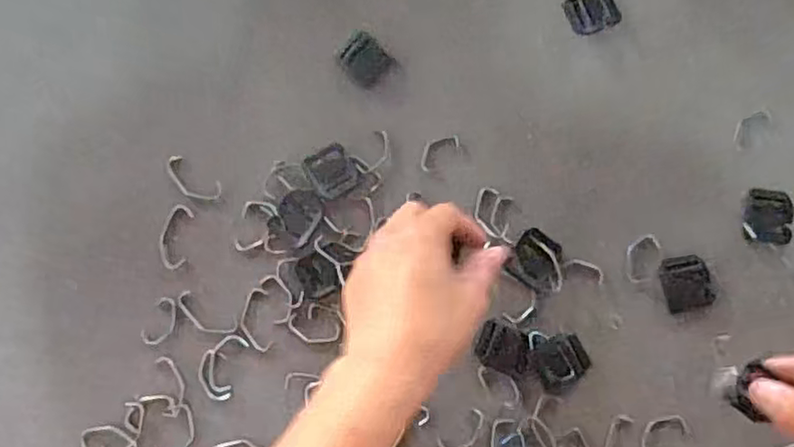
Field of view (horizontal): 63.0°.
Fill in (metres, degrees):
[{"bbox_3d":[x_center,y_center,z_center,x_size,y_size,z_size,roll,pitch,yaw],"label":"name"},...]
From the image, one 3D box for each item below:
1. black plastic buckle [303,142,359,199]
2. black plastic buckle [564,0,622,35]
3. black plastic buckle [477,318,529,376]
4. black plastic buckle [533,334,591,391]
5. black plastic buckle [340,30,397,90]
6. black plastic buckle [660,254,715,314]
[{"bbox_3d":[-0.044,-0.035,0.436,0.030,0.004,0.032,-32,82,-2],"label":"black plastic buckle"},{"bbox_3d":[0.134,-0.147,0.443,0.032,0.004,0.031,-23,82,0],"label":"black plastic buckle"},{"bbox_3d":[0.069,0.079,0.415,0.034,0.004,0.029,20,84,5],"label":"black plastic buckle"},{"bbox_3d":[0.105,0.088,0.414,0.033,0.004,0.030,-27,82,-1],"label":"black plastic buckle"},{"bbox_3d":[-0.023,-0.113,0.447,0.036,0.004,0.030,44,87,7],"label":"black plastic buckle"},{"bbox_3d":[0.187,0.038,0.417,0.029,0.004,0.034,-13,82,1],"label":"black plastic buckle"}]

